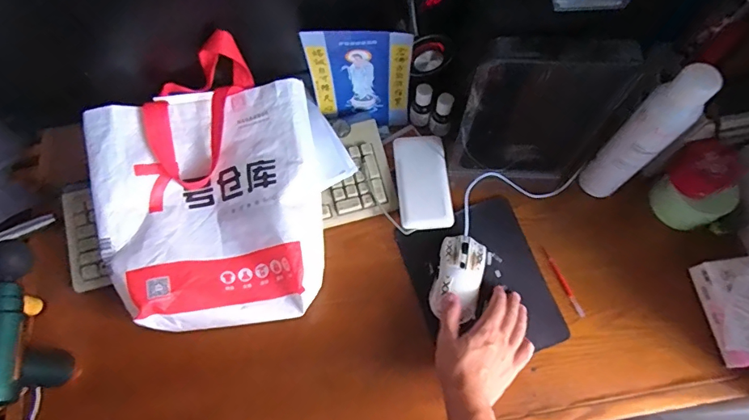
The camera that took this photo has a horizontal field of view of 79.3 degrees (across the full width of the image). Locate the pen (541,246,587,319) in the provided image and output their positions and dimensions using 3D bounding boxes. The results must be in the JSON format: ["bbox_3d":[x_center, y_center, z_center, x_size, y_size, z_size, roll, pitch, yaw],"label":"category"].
[{"bbox_3d":[0.266,0.100,0.637,0.009,0.005,0.107,-20,69,-7],"label":"pen"}]

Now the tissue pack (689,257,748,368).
[{"bbox_3d":[0.487,0.130,0.590,0.097,0.049,0.134,-8,68,-2],"label":"tissue pack"}]

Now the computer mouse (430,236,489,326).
[{"bbox_3d":[0.116,0.090,0.615,0.065,0.031,0.113,15,69,7],"label":"computer mouse"}]

